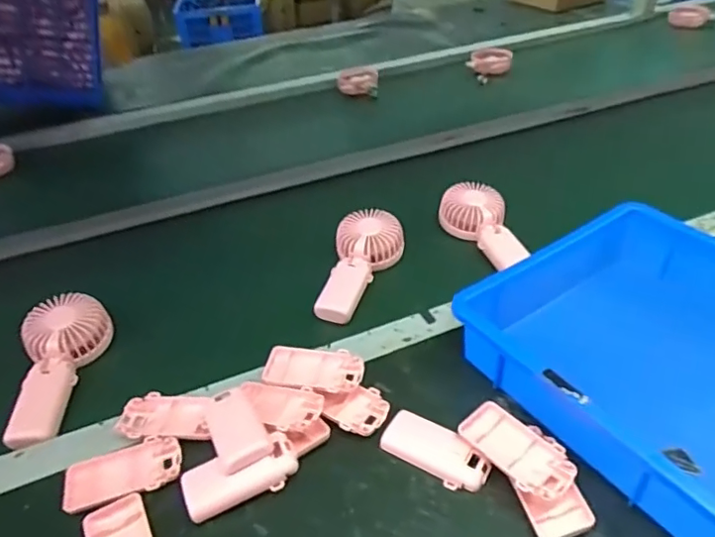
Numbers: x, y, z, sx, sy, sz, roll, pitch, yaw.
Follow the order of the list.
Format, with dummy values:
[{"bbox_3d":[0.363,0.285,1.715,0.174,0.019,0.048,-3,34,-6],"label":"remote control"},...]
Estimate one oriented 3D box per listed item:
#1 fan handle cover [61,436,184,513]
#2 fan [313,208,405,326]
[{"bbox_3d":[-0.199,0.176,0.481,0.092,0.017,0.048,-15,40,-14],"label":"fan handle cover"},{"bbox_3d":[-0.005,0.000,0.696,0.080,0.043,0.172,14,55,21],"label":"fan"}]

